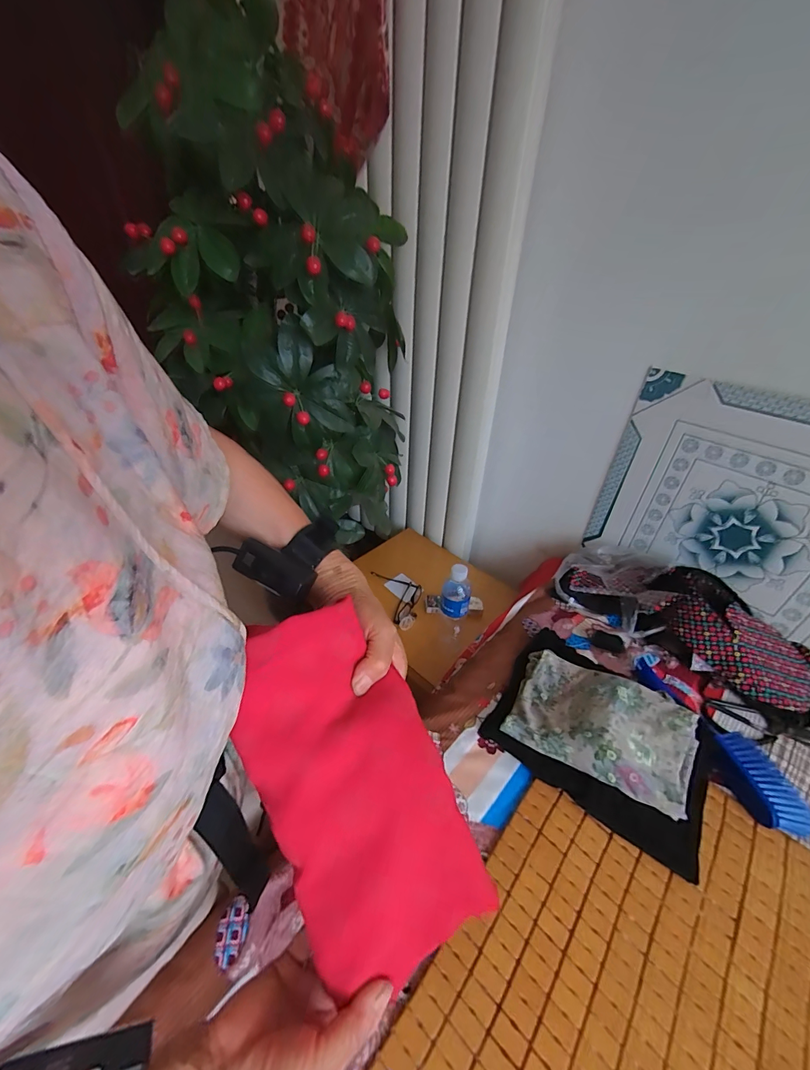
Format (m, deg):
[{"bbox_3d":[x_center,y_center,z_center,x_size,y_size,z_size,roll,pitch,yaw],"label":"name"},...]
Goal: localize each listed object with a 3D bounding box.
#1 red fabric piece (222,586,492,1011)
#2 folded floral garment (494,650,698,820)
[{"bbox_3d":[-0.031,0.188,0.287,0.123,0.043,0.271,-24,90,-30],"label":"red fabric piece"},{"bbox_3d":[0.285,0.278,0.583,0.246,0.062,0.179,15,36,30],"label":"folded floral garment"}]

